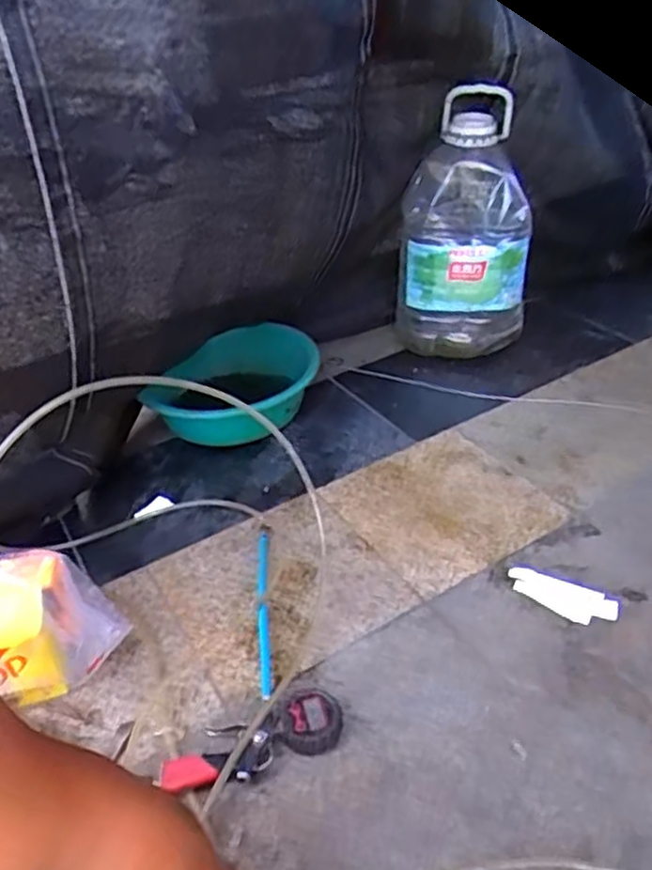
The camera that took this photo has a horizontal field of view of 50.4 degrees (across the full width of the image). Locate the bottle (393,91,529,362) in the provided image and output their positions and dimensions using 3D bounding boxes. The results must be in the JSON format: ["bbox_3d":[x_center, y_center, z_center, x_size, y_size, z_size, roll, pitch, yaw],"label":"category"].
[{"bbox_3d":[0.282,-0.393,1.461,0.270,0.466,0.281,4,36,11],"label":"bottle"}]

